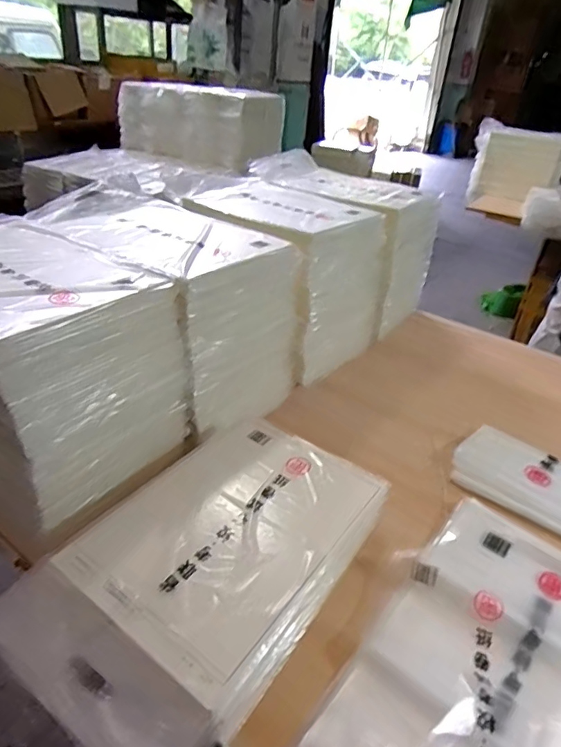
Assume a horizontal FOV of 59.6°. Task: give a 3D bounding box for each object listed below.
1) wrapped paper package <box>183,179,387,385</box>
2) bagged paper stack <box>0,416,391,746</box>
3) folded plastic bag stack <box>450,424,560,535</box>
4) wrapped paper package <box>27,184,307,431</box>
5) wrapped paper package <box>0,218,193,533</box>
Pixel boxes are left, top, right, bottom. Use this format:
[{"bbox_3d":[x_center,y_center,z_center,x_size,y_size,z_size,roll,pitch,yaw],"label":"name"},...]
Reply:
[{"bbox_3d":[-0.016,-0.238,1.179,0.434,0.334,0.365,25,38,28],"label":"wrapped paper package"},{"bbox_3d":[-0.086,0.251,0.658,0.281,0.093,0.480,25,38,27],"label":"bagged paper stack"},{"bbox_3d":[0.477,0.200,0.872,0.308,0.020,0.191,26,38,28],"label":"folded plastic bag stack"},{"bbox_3d":[-0.235,-0.145,1.002,0.498,0.326,0.330,24,38,26],"label":"wrapped paper package"},{"bbox_3d":[-0.408,-0.035,0.800,0.450,0.300,0.287,26,38,28],"label":"wrapped paper package"}]

